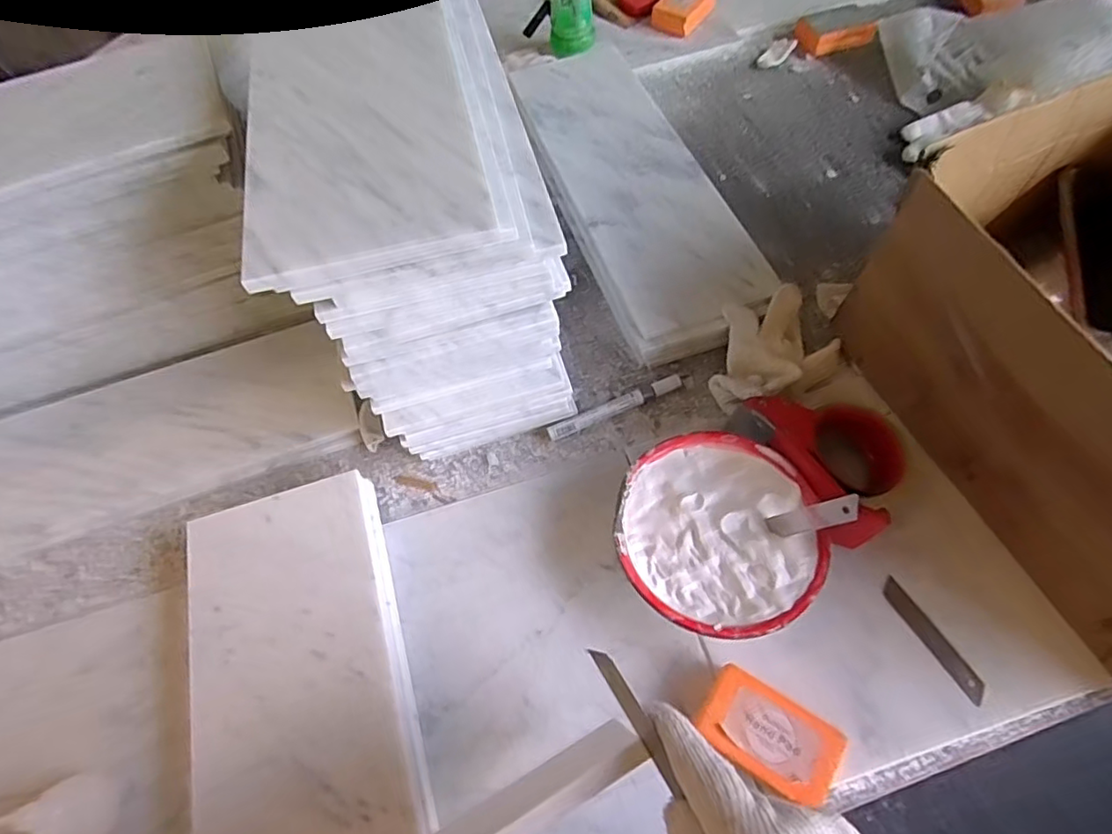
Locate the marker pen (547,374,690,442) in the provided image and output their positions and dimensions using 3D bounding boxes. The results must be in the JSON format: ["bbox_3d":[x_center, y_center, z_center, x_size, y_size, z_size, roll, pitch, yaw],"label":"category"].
[{"bbox_3d":[0.063,-0.013,0.589,0.151,0.017,0.018,-21,63,-11],"label":"marker pen"}]

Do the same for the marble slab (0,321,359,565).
[{"bbox_3d":[-0.426,0.028,0.583,0.431,0.024,0.147,-19,68,-9],"label":"marble slab"}]

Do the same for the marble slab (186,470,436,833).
[{"bbox_3d":[-0.178,0.257,0.425,0.153,0.036,0.440,-16,62,-8],"label":"marble slab"}]

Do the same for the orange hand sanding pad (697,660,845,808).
[{"bbox_3d":[0.153,0.230,0.433,0.092,0.029,0.056,30,65,15],"label":"orange hand sanding pad"}]

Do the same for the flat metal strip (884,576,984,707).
[{"bbox_3d":[0.299,0.175,0.473,0.016,0.004,0.099,-30,62,-5],"label":"flat metal strip"}]

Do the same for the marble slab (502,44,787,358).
[{"bbox_3d":[0.081,-0.282,0.706,0.161,0.056,0.494,-18,63,-4],"label":"marble slab"}]

